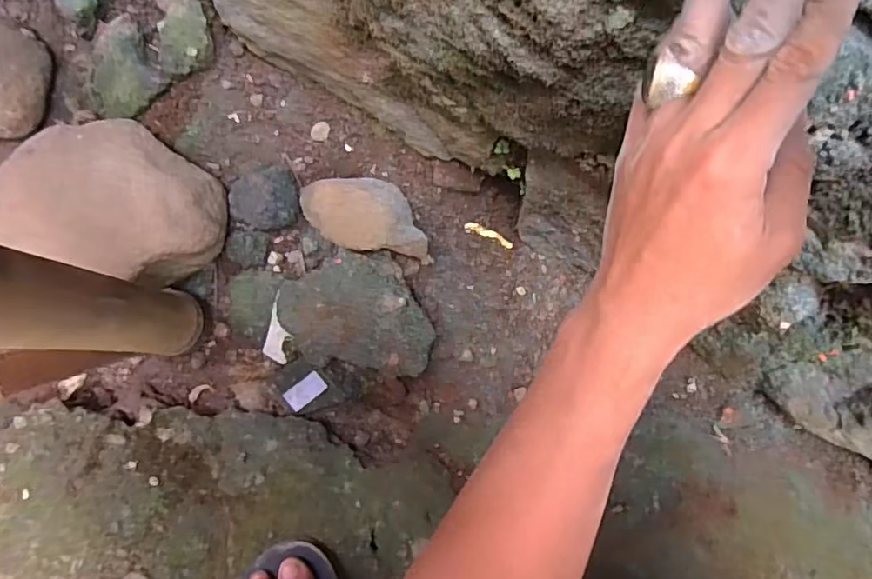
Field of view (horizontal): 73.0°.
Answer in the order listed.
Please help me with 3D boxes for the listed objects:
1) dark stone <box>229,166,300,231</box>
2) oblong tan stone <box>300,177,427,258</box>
[{"bbox_3d":[-0.178,-0.093,0.607,0.072,0.043,0.068,0,80,-2],"label":"dark stone"},{"bbox_3d":[-0.075,-0.072,0.584,0.132,0.078,0.084,4,79,-1],"label":"oblong tan stone"}]

